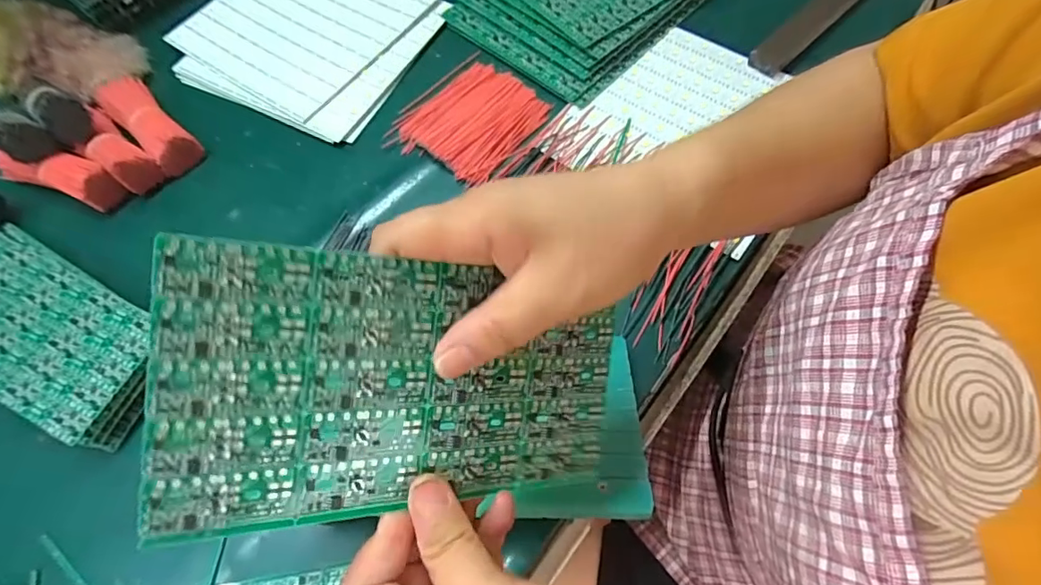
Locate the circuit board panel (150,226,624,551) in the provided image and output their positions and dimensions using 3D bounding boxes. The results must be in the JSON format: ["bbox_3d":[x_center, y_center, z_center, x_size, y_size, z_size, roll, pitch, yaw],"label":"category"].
[{"bbox_3d":[-0.038,0.038,0.214,0.185,0.004,0.099,4,95,-31],"label":"circuit board panel"}]

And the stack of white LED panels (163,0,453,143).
[{"bbox_3d":[-0.221,-0.283,0.559,0.238,0.011,0.232,25,69,12],"label":"stack of white LED panels"}]

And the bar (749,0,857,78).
[{"bbox_3d":[0.311,-0.290,0.540,0.222,0.019,0.034,-42,71,-16],"label":"bar"}]

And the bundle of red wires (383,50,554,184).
[{"bbox_3d":[-0.048,-0.168,0.502,0.118,0.006,0.124,34,71,15],"label":"bundle of red wires"}]

